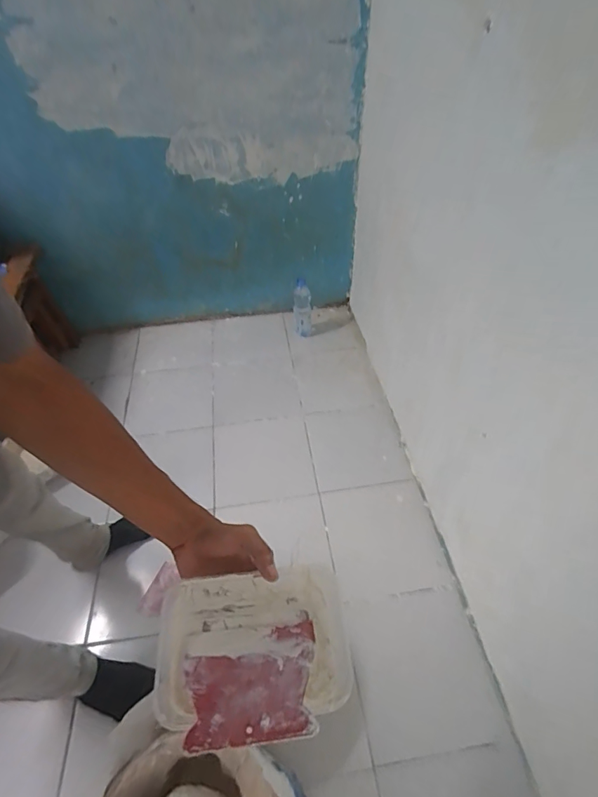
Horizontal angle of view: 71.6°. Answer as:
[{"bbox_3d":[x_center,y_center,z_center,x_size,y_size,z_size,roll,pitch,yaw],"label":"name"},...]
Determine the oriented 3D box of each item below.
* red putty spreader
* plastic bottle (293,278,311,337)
[{"bbox_3d":[-0.043,0.258,0.384,0.121,0.005,0.110,-5,22,-8],"label":"red putty spreader"},{"bbox_3d":[0.017,-0.372,1.773,0.078,0.259,0.062,-4,47,7],"label":"plastic bottle"}]

